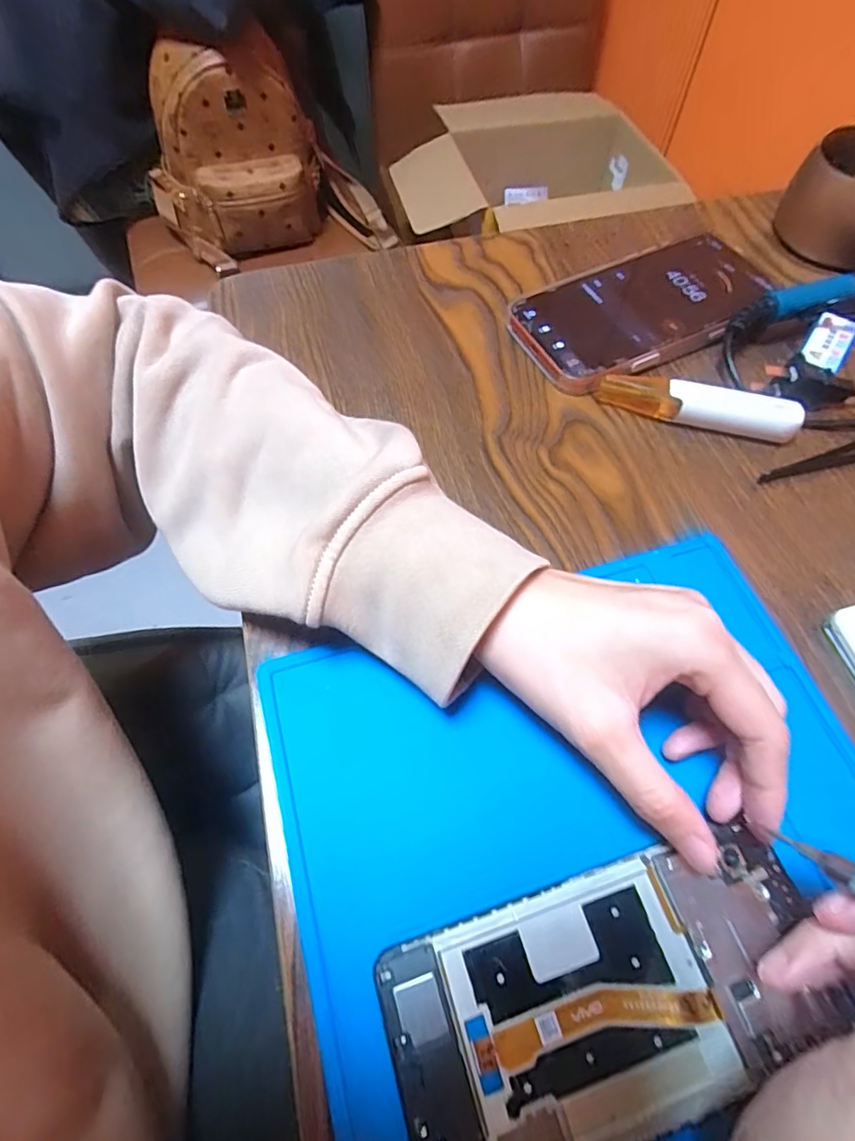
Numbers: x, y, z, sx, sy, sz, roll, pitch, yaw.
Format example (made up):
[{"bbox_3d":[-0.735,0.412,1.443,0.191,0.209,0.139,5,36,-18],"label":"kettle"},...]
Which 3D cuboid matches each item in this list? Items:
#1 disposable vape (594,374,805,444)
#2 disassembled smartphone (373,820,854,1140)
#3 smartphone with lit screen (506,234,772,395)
[{"bbox_3d":[0.148,-0.090,0.300,0.105,0.020,0.017,12,63,6],"label":"disposable vape"},{"bbox_3d":[0.062,0.142,0.180,0.145,0.006,0.069,-16,64,-8],"label":"disassembled smartphone"},{"bbox_3d":[0.134,-0.164,0.340,0.160,0.015,0.087,-28,66,-14],"label":"smartphone with lit screen"}]

